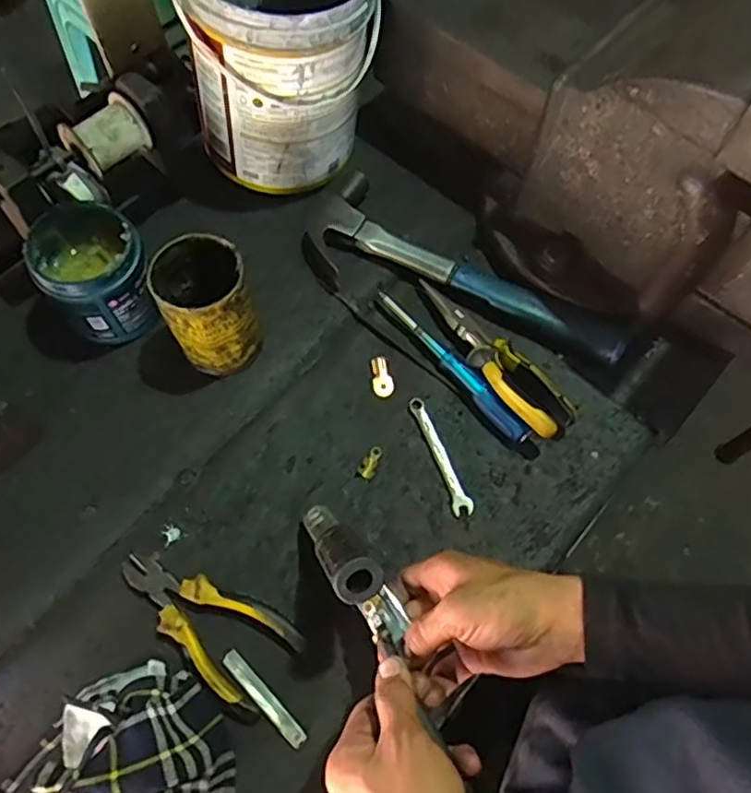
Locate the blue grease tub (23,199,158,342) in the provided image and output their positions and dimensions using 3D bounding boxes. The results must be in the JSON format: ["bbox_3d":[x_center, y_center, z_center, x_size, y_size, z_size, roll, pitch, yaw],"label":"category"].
[{"bbox_3d":[-0.252,-0.111,0.582,0.087,0.105,0.103,-32,72,-15],"label":"blue grease tub"}]

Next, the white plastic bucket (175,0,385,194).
[{"bbox_3d":[-0.089,-0.333,0.625,0.174,0.202,0.177,-6,67,-5],"label":"white plastic bucket"}]

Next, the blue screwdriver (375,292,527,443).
[{"bbox_3d":[0.072,-0.032,0.597,0.015,0.023,0.189,-35,72,-16],"label":"blue screwdriver"}]

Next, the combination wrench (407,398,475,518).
[{"bbox_3d":[0.057,0.053,0.574,0.017,0.008,0.114,-20,69,-11],"label":"combination wrench"}]

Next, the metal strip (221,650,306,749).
[{"bbox_3d":[-0.086,0.233,0.496,0.013,0.004,0.087,-41,74,-18],"label":"metal strip"}]

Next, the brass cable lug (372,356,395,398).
[{"bbox_3d":[0.006,-0.019,0.604,0.020,0.006,0.039,-9,81,-7],"label":"brass cable lug"}]

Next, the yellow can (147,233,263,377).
[{"bbox_3d":[-0.147,-0.077,0.562,0.076,0.113,0.083,-30,71,-14],"label":"yellow can"}]

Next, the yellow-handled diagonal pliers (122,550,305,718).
[{"bbox_3d":[-0.134,0.174,0.507,0.151,0.017,0.074,37,70,13],"label":"yellow-handled diagonal pliers"}]

